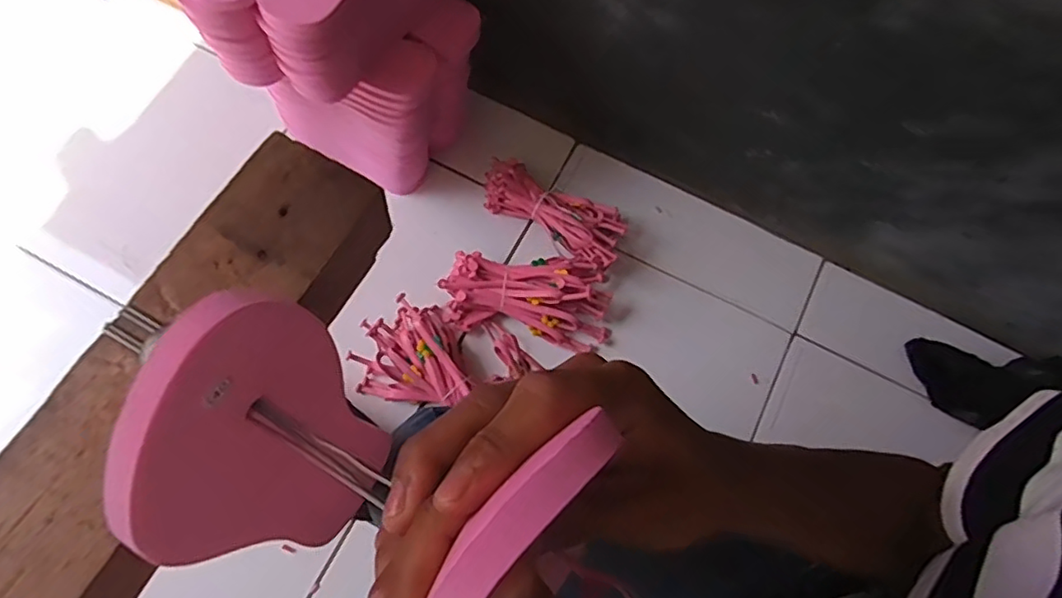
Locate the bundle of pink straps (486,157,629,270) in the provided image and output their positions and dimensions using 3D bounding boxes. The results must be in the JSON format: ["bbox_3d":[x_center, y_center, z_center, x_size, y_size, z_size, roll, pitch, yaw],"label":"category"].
[{"bbox_3d":[0.035,-0.125,0.849,0.214,0.064,0.089,33,73,8],"label":"bundle of pink straps"}]

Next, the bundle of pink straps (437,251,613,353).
[{"bbox_3d":[-0.005,-0.006,0.813,0.223,0.060,0.120,11,71,1],"label":"bundle of pink straps"}]

